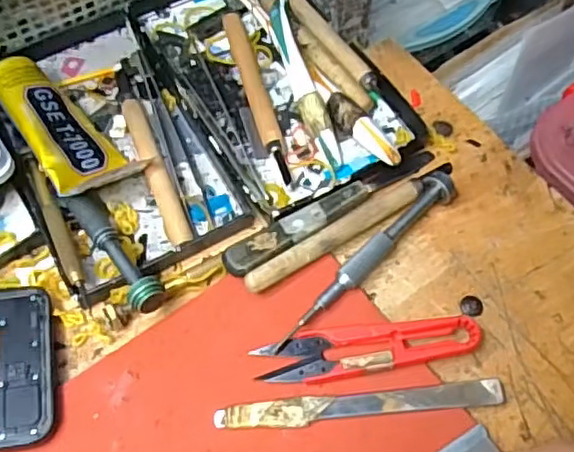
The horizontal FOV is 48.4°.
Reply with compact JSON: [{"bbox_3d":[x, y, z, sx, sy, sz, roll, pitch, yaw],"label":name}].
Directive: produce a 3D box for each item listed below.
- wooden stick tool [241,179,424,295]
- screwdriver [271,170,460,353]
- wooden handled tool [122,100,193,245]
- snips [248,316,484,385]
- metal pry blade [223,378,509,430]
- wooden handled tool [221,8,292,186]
[{"bbox_3d":[0.026,0.003,0.323,0.106,0.009,0.013,-30,65,-15],"label":"wooden stick tool"},{"bbox_3d":[0.041,0.015,0.318,0.015,0.010,0.125,40,69,20],"label":"screwdriver"},{"bbox_3d":[-0.072,-0.032,0.346,0.011,0.011,0.099,-20,63,-10],"label":"wooden handled tool"},{"bbox_3d":[0.038,0.057,0.296,0.101,0.013,0.024,-7,62,-3],"label":"snips"},{"bbox_3d":[0.035,0.080,0.288,0.130,0.004,0.012,-6,61,-2],"label":"metal pry blade"},{"bbox_3d":[-0.018,-0.077,0.367,0.011,0.009,0.119,-15,62,-7],"label":"wooden handled tool"}]

